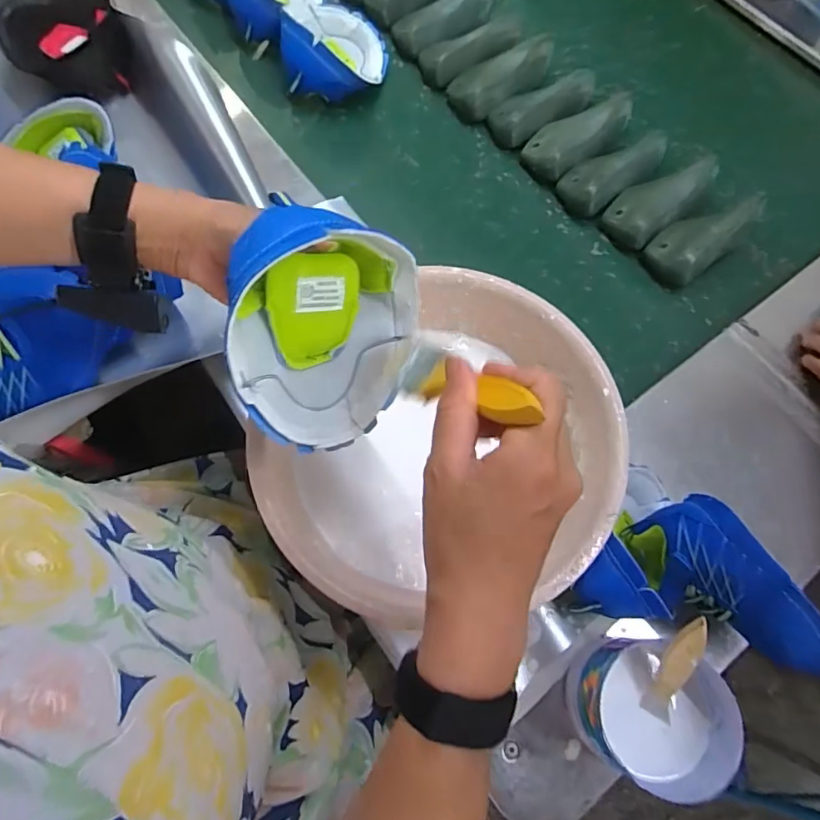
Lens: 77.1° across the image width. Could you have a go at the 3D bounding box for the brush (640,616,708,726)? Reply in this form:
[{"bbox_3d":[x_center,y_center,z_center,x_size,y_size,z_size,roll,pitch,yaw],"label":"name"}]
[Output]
[{"bbox_3d":[0.206,0.202,0.399,0.023,0.111,0.015,7,27,0],"label":"brush"}]

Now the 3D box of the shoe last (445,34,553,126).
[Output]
[{"bbox_3d":[0.138,-0.491,0.756,0.163,0.058,0.079,-30,74,-12],"label":"shoe last"}]

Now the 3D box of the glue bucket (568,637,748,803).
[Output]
[{"bbox_3d":[0.195,0.244,0.426,0.114,0.098,0.098,-3,70,-3],"label":"glue bucket"}]

